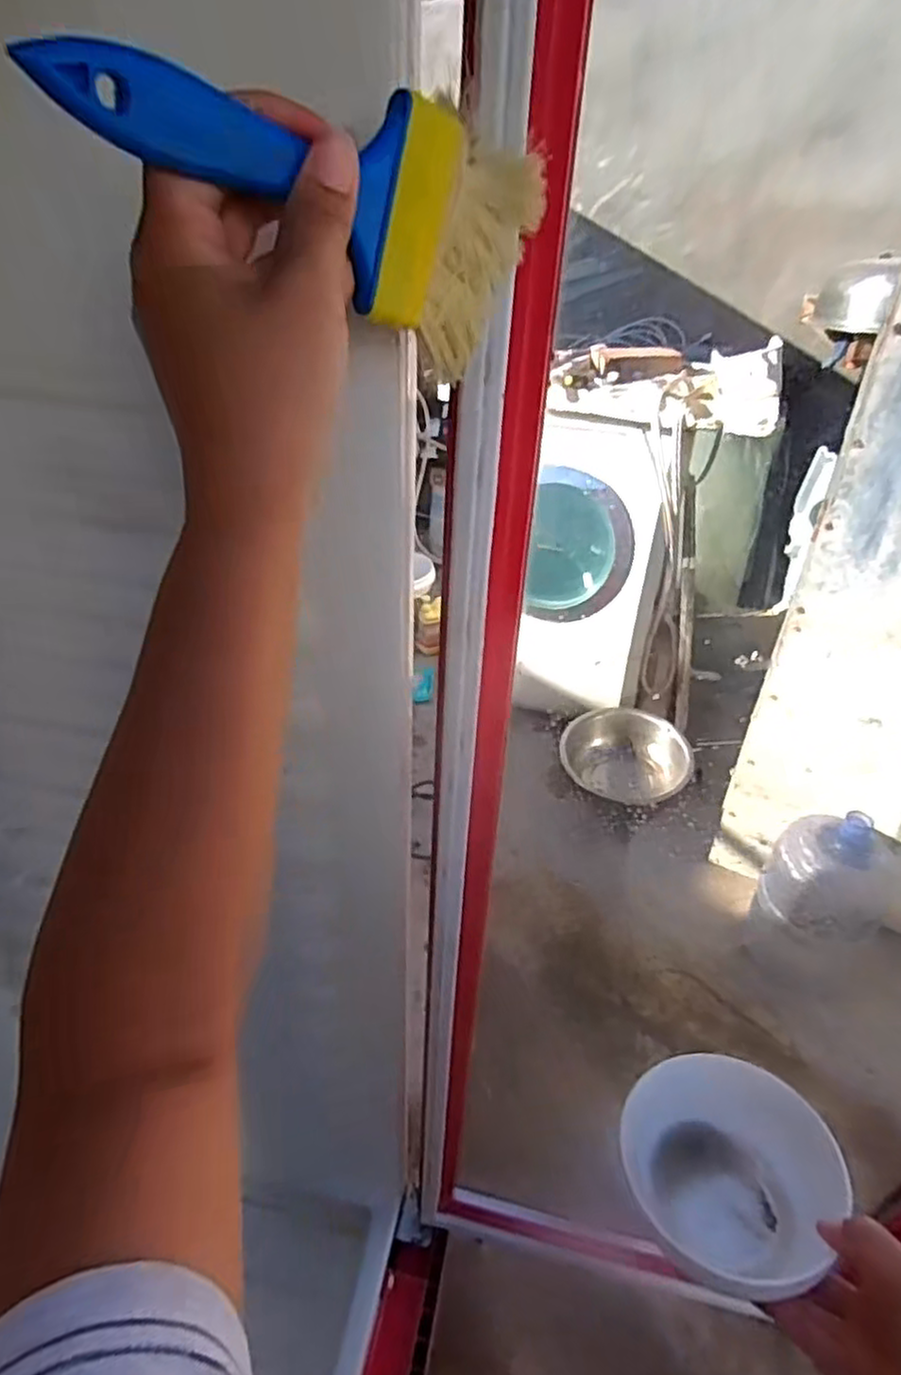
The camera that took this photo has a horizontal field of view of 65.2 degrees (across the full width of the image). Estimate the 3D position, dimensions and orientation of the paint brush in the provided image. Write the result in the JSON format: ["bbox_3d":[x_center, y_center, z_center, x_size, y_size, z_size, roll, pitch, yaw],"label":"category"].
[{"bbox_3d":[-0.040,-0.166,0.236,0.172,0.078,0.028,-6,31,-43],"label":"paint brush"}]

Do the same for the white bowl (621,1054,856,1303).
[{"bbox_3d":[0.190,0.343,0.481,0.132,0.076,0.121,0,36,0],"label":"white bowl"}]

